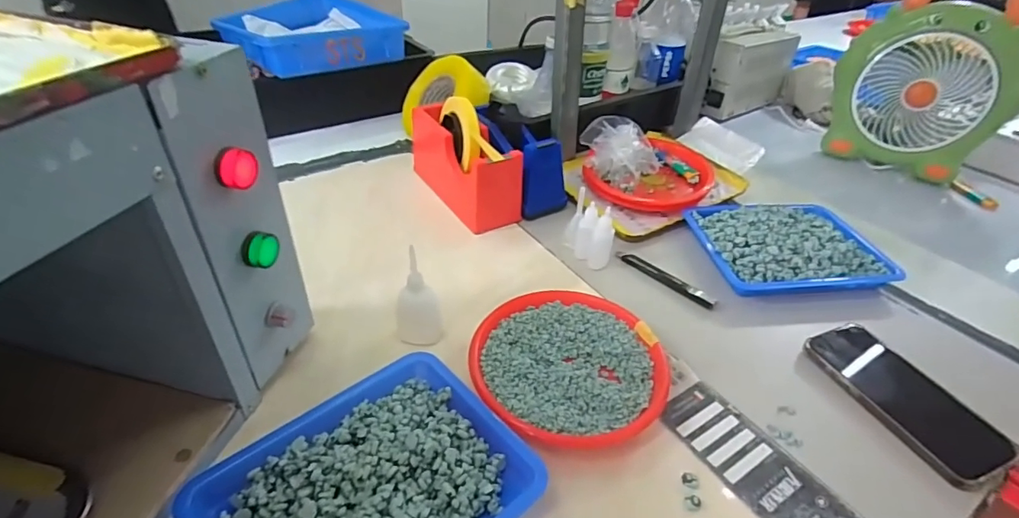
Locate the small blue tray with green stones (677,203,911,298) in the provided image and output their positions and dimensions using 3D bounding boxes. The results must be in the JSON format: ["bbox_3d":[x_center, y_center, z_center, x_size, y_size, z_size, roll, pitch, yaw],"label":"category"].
[{"bbox_3d":[0.348,-0.025,0.635,0.215,0.033,0.166,1,38,-9],"label":"small blue tray with green stones"}]

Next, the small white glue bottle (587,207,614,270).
[{"bbox_3d":[0.111,-0.023,0.598,0.024,0.070,0.027,17,38,11],"label":"small white glue bottle"}]

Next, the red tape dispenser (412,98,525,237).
[{"bbox_3d":[-0.063,-0.146,0.699,0.072,0.112,0.204,-16,43,-29],"label":"red tape dispenser"}]

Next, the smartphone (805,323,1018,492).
[{"bbox_3d":[0.363,0.126,0.466,0.077,0.018,0.164,-10,41,-23],"label":"smartphone"}]

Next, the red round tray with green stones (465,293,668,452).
[{"bbox_3d":[0.054,0.100,0.481,0.173,0.032,0.175,5,37,-4],"label":"red round tray with green stones"}]

